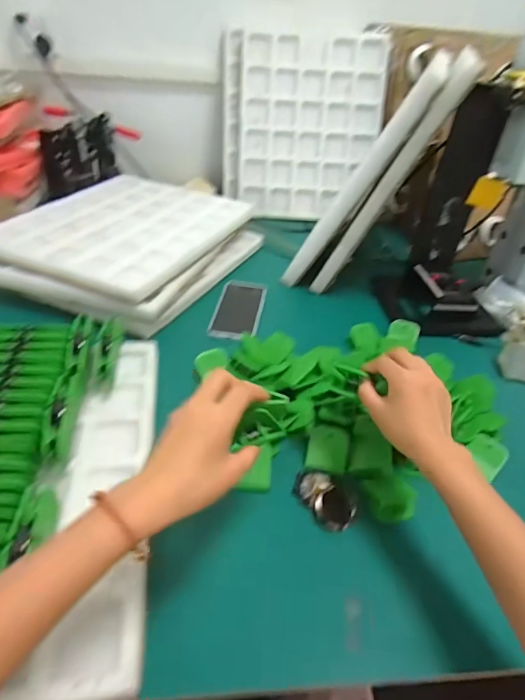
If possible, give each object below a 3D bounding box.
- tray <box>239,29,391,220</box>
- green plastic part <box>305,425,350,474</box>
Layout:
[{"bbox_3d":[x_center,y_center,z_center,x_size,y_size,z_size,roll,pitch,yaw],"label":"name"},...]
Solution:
[{"bbox_3d":[0.121,-0.555,1.084,0.344,0.417,0.023,3,18,0],"label":"tray"},{"bbox_3d":[0.082,0.123,0.534,0.049,0.011,0.057,7,64,15],"label":"green plastic part"}]

